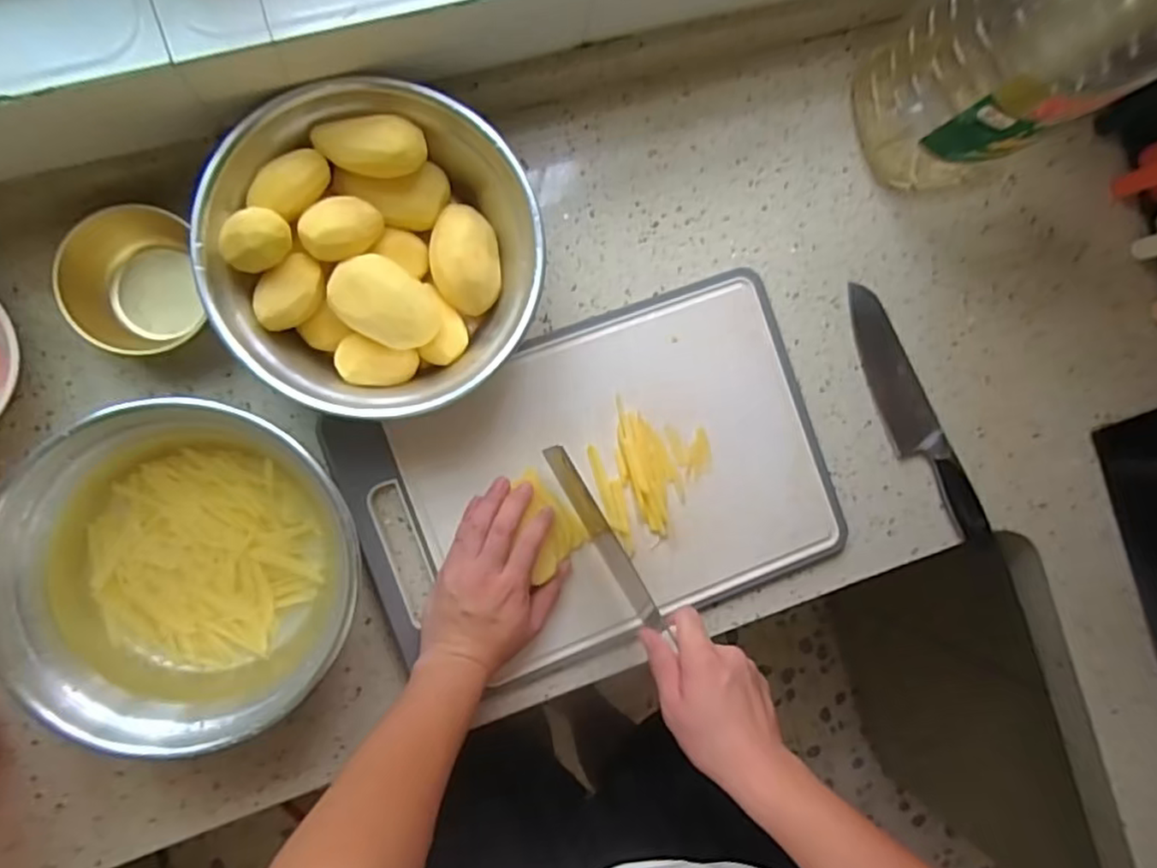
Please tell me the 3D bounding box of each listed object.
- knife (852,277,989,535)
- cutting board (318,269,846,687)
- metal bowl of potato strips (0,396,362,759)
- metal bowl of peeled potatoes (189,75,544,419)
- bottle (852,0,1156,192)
[{"bbox_3d":[0.328,-0.019,0.663,0.057,0.015,0.269,-28,93,-8],"label":"knife"},{"bbox_3d":[0.020,0.043,0.612,0.420,0.020,0.279,-20,91,-8],"label":"cutting board"},{"bbox_3d":[-0.298,0.103,0.529,0.244,0.088,0.253,0,89,-8],"label":"metal bowl of potato strips"},{"bbox_3d":[-0.160,-0.140,0.549,0.242,0.098,0.244,0,89,-8],"label":"metal bowl of peeled potatoes"},{"bbox_3d":[0.370,-0.315,0.509,0.153,0.343,0.135,-24,92,-8],"label":"bottle"}]

